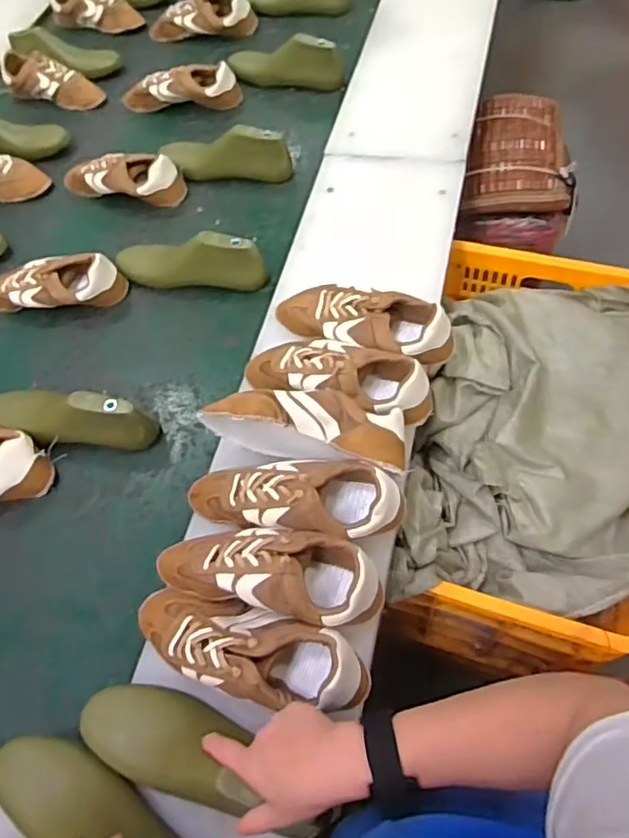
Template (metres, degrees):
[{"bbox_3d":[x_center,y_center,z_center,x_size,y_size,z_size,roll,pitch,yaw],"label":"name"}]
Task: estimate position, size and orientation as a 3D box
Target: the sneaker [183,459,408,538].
[{"bbox_3d":[-0.028,0.088,0.676,0.248,0.081,0.086,5,63,10],"label":"sneaker"}]

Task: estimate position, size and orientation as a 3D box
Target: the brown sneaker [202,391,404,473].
[{"bbox_3d":[-0.013,0.009,0.705,0.246,0.088,0.073,11,64,12],"label":"brown sneaker"}]

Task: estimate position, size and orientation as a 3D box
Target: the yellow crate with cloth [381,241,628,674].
[{"bbox_3d":[0.361,0.049,0.985,0.365,0.375,0.632,11,64,13],"label":"yellow crate with cloth"}]

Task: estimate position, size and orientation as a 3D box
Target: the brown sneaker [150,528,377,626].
[{"bbox_3d":[-0.052,0.163,0.637,0.241,0.085,0.089,9,63,11],"label":"brown sneaker"}]

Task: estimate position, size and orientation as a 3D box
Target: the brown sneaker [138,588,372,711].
[{"bbox_3d":[-0.075,0.233,0.596,0.246,0.082,0.085,13,64,14],"label":"brown sneaker"}]

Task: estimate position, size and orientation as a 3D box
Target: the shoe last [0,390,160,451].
[{"bbox_3d":[-0.348,0.000,0.821,0.248,0.083,0.068,6,63,10],"label":"shoe last"}]

